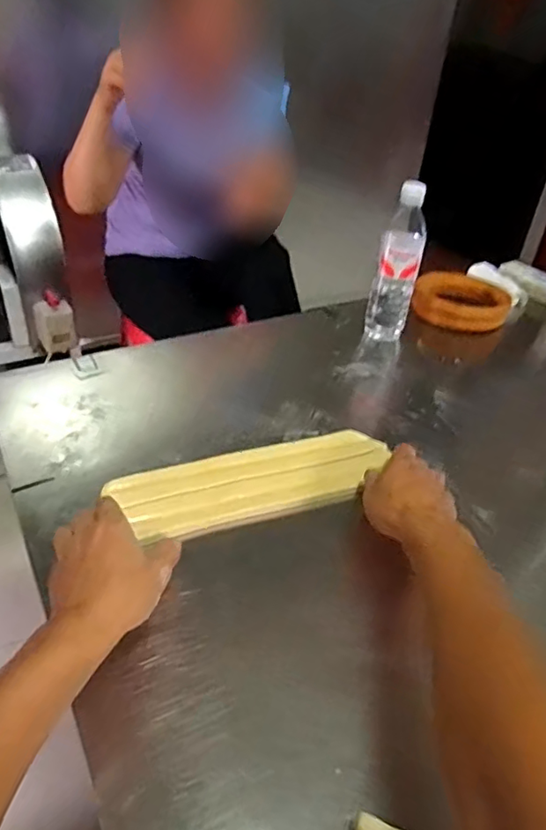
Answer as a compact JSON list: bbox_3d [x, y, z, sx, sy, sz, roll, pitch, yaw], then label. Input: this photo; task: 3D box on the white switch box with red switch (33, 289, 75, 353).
[{"bbox_3d":[-0.555,-0.243,1.436,0.099,0.147,0.084,-7,39,-15],"label":"white switch box with red switch"}]

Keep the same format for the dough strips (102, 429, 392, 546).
[{"bbox_3d":[-0.013,0.069,0.636,0.312,0.023,0.103,-11,40,-23],"label":"dough strips"}]

